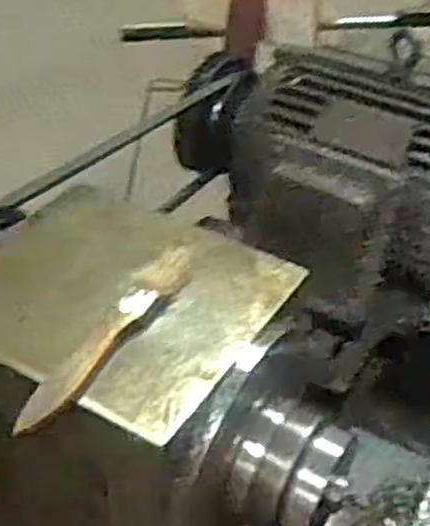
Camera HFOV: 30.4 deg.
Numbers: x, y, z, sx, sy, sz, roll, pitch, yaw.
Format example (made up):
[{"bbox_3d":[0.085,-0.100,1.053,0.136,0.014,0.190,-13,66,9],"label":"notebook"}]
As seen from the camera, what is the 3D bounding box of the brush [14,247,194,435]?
[{"bbox_3d":[-0.052,0.033,0.411,0.021,0.009,0.152,21,41,20],"label":"brush"}]

